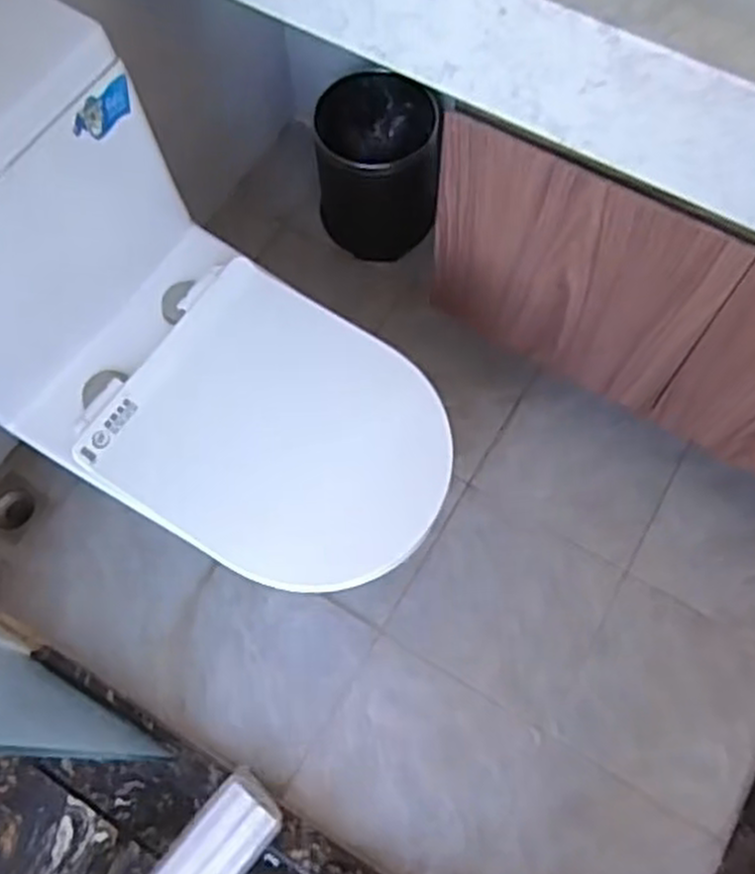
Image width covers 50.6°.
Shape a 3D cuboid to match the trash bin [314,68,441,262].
[{"bbox_3d":[0.001,-0.473,1.444,0.214,0.309,0.203,0,67,1],"label":"trash bin"}]

